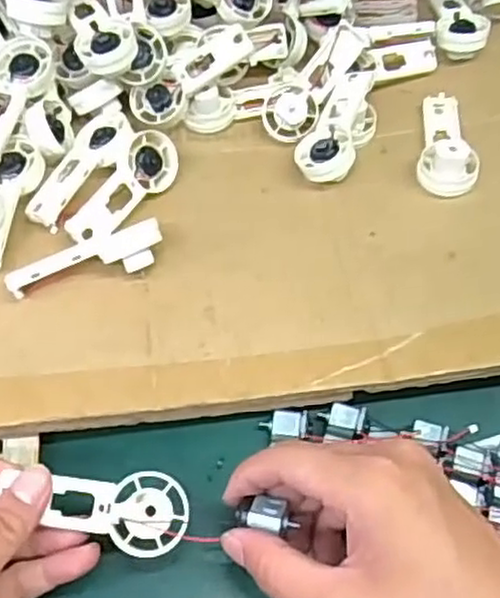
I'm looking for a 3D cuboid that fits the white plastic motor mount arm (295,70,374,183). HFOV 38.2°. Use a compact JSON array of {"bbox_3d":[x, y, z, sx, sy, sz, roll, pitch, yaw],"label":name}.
[{"bbox_3d":[0.059,-0.121,0.506,0.038,0.026,0.092,13,59,7],"label":"white plastic motor mount arm"}]

